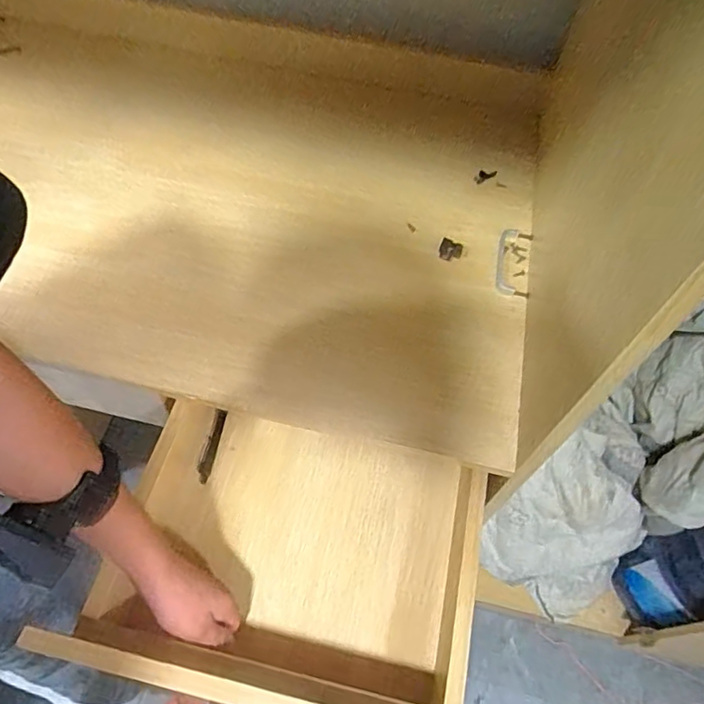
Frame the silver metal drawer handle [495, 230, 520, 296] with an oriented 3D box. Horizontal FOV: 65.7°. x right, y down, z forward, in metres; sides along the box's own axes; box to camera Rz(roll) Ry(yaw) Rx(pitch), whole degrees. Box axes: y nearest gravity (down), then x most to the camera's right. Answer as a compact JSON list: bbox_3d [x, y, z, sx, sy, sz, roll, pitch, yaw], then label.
[{"bbox_3d":[0.191,-0.113,0.674,0.024,0.009,0.100,11,57,4],"label":"silver metal drawer handle"}]

